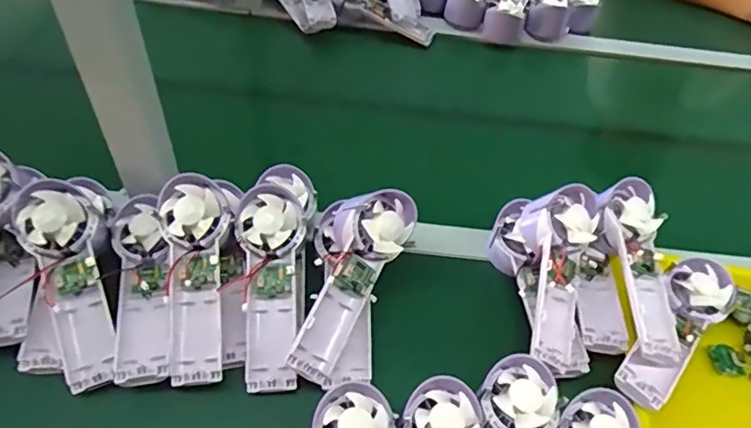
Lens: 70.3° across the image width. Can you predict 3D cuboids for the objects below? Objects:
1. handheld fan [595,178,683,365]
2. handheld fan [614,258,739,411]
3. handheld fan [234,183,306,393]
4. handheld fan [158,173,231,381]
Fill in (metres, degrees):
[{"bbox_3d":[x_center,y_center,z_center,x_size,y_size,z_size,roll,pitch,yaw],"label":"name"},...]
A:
[{"bbox_3d":[0.250,0.049,0.499,0.063,0.052,0.172,4,50,-2],"label":"handheld fan"},{"bbox_3d":[0.271,0.106,0.492,0.179,0.036,0.063,-32,60,-28],"label":"handheld fan"},{"bbox_3d":[-0.092,0.061,0.469,0.059,0.031,0.175,-1,79,-6],"label":"handheld fan"},{"bbox_3d":[-0.156,0.055,0.462,0.054,0.027,0.174,-3,80,-8],"label":"handheld fan"}]

